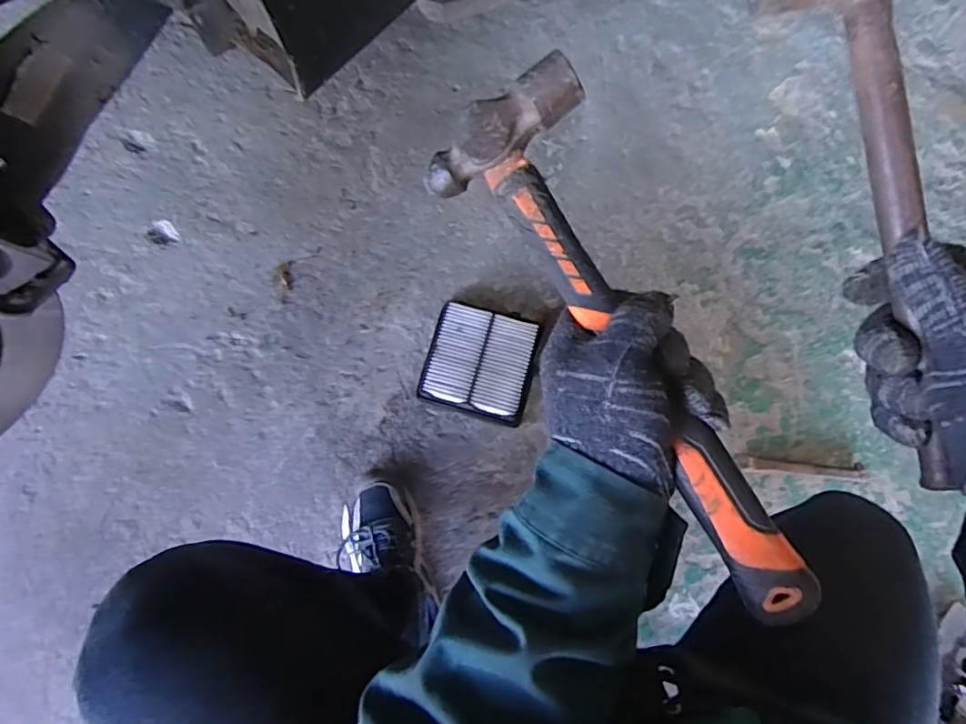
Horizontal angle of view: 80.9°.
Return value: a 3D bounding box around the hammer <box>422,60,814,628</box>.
[{"bbox_3d":[0.078,-0.015,0.319,0.092,0.045,0.327,-27,79,-5],"label":"hammer"}]

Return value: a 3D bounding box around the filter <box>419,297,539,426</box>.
[{"bbox_3d":[-0.005,-0.001,0.860,0.164,0.041,0.162,16,77,6],"label":"filter"}]

